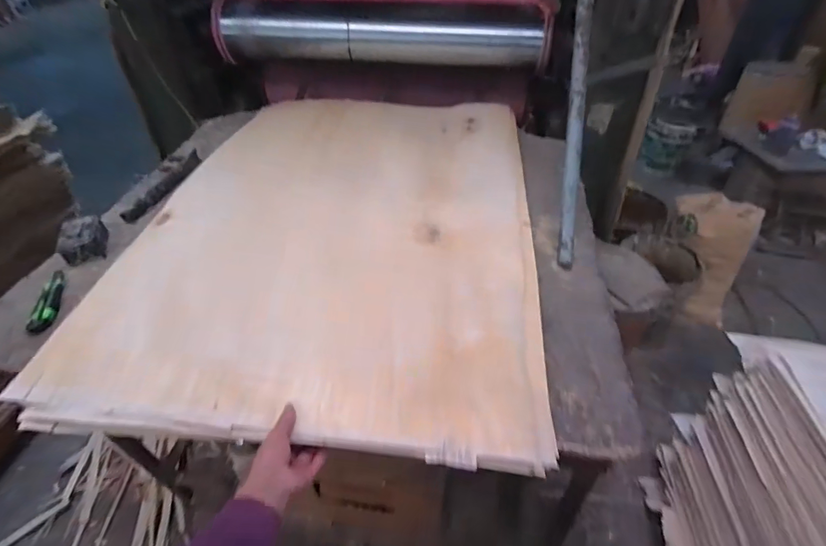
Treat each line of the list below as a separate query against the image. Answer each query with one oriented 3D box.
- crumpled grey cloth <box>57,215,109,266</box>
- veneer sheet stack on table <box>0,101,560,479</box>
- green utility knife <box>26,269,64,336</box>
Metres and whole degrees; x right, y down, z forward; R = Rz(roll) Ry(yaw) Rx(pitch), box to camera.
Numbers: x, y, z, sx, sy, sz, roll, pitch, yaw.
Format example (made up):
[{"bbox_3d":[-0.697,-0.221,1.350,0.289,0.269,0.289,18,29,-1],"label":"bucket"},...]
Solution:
[{"bbox_3d":[-0.761,-0.078,0.948,0.083,0.064,0.098,-20,46,-20],"label":"crumpled grey cloth"},{"bbox_3d":[-0.154,-0.164,0.981,0.849,0.043,1.126,5,45,7],"label":"veneer sheet stack on table"},{"bbox_3d":[-0.749,0.050,0.854,0.039,0.025,0.173,-13,44,-13],"label":"green utility knife"}]

